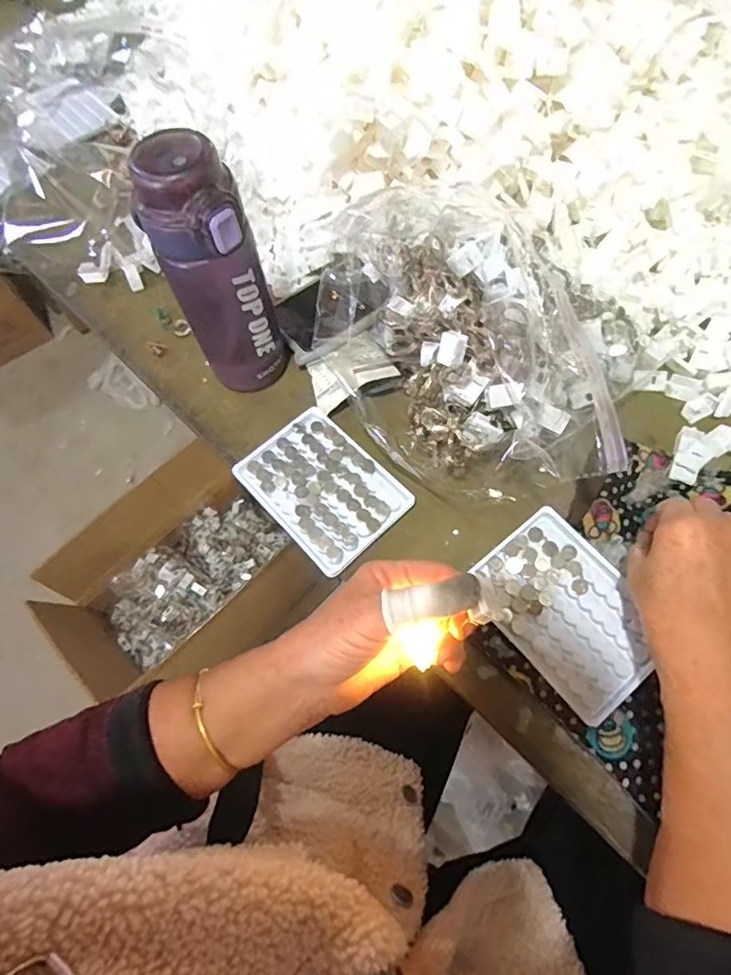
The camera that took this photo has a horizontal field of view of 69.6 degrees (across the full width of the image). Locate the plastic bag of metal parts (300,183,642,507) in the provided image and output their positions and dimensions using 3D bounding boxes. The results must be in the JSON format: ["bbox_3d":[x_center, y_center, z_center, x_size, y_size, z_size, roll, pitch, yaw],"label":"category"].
[{"bbox_3d":[0.081,-0.118,0.443,0.279,0.109,0.209,30,70,17],"label":"plastic bag of metal parts"}]

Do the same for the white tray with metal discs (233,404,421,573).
[{"bbox_3d":[-0.036,-0.001,0.441,0.093,0.010,0.131,-41,69,-15],"label":"white tray with metal discs"}]

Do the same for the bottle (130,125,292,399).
[{"bbox_3d":[-0.111,-0.154,0.409,0.071,0.198,0.059,-19,65,-5],"label":"bottle"}]

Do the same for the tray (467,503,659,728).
[{"bbox_3d":[0.146,0.086,0.380,0.094,0.010,0.128,-37,68,-13],"label":"tray"}]

